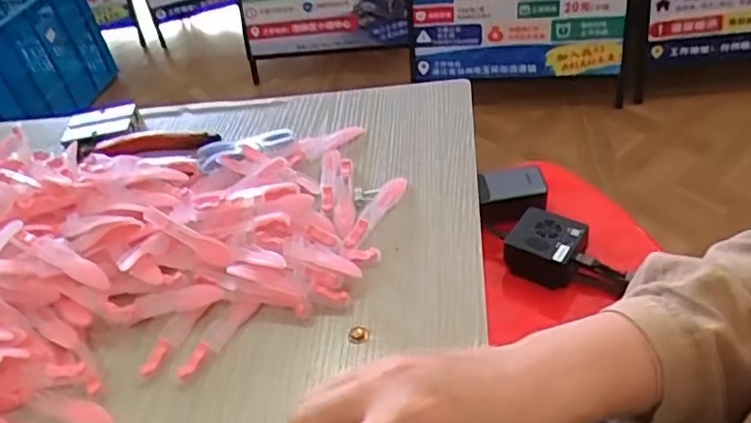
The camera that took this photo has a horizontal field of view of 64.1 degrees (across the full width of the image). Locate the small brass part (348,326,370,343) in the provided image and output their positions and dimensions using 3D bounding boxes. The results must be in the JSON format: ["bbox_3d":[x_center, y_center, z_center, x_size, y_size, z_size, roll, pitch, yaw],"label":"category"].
[{"bbox_3d":[-0.010,0.071,0.349,0.013,0.004,0.008,-1,43,11],"label":"small brass part"}]

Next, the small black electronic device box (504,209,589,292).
[{"bbox_3d":[0.206,0.040,0.721,0.085,0.054,0.081,14,48,25],"label":"small black electronic device box"}]

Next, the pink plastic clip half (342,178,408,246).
[{"bbox_3d":[0.001,0.000,0.415,0.017,0.005,0.072,14,48,25],"label":"pink plastic clip half"}]

